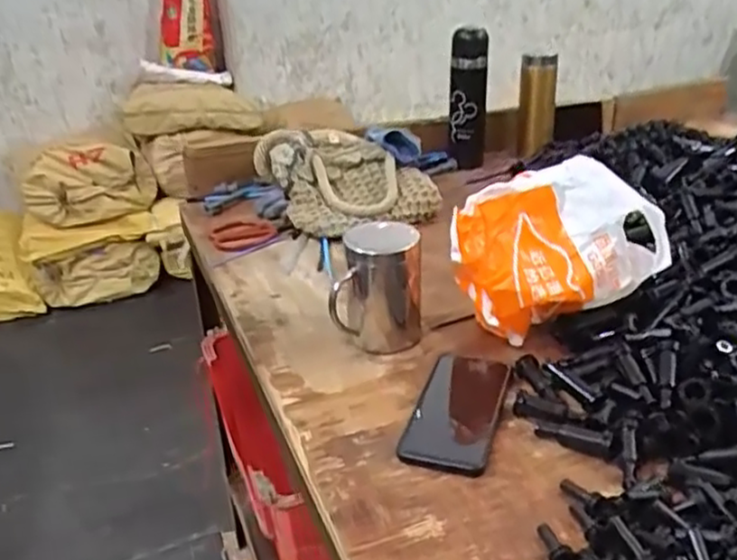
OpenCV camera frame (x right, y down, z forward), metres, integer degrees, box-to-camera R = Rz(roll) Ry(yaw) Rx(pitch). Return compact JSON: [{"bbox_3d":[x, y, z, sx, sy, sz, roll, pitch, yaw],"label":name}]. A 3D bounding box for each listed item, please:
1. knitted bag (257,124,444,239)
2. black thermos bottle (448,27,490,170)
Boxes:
[{"bbox_3d":[-0.031,-0.149,1.072,0.215,0.115,0.197,-17,31,-26],"label":"knitted bag"},{"bbox_3d":[0.173,-0.307,1.249,0.064,0.240,0.077,3,27,11],"label":"black thermos bottle"}]

